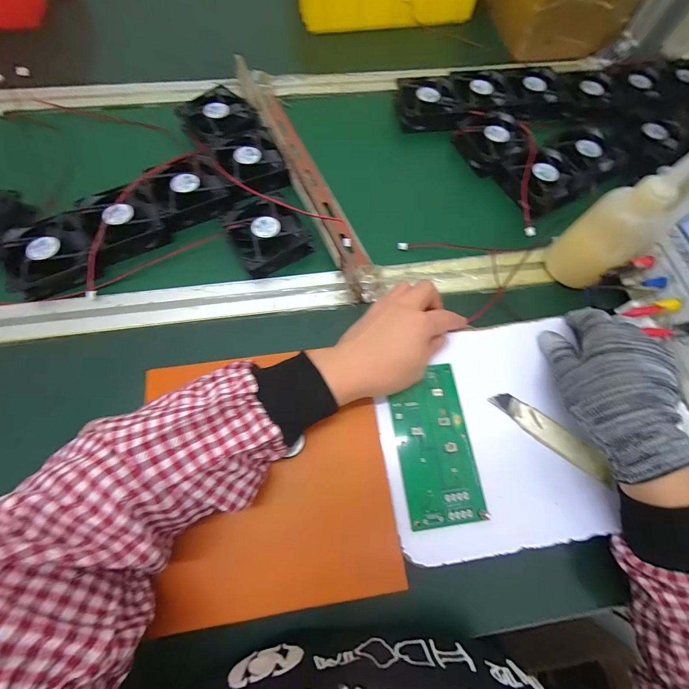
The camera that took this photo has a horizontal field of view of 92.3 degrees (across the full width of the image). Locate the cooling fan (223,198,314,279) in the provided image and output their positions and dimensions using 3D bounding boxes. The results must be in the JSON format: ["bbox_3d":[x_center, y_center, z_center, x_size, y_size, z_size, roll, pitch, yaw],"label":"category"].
[{"bbox_3d":[-0.087,-0.127,0.372,0.080,0.022,0.078,-30,68,-15],"label":"cooling fan"}]

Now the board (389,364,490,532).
[{"bbox_3d":[0.079,0.086,0.291,0.064,0.006,0.131,-7,70,-2],"label":"board"}]

